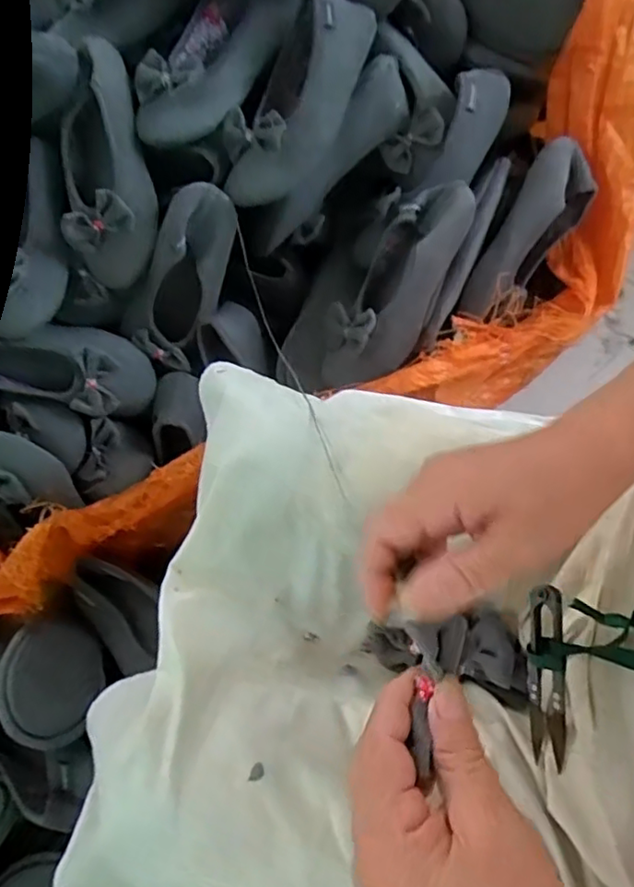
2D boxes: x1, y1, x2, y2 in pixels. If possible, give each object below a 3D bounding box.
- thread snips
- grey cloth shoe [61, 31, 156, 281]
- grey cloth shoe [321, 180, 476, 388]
[{"bbox_3d":[0.132,0.134,0.362,0.014,0.024,0.104,-3,96,-2],"label":"thread snips"},{"bbox_3d":[-0.223,-0.293,0.661,0.103,0.057,0.246,-2,99,-1],"label":"grey cloth shoe"},{"bbox_3d":[0.083,-0.166,0.650,0.092,0.060,0.239,29,85,11],"label":"grey cloth shoe"}]

